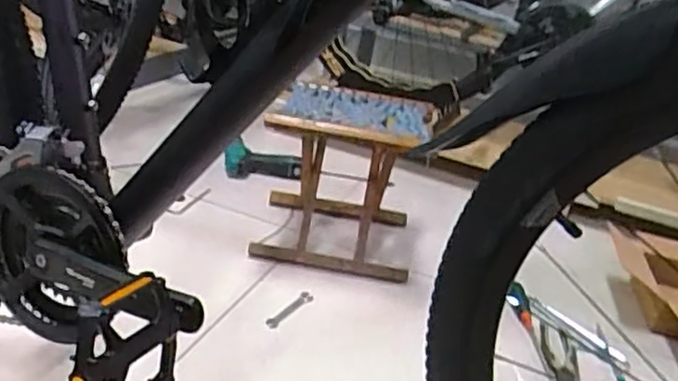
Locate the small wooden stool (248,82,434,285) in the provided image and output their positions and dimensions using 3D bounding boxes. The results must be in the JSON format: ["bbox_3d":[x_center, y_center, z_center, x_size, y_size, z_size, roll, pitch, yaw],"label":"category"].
[{"bbox_3d":[0.004,-0.030,1.290,0.296,0.286,0.265,9,25,-1],"label":"small wooden stool"}]

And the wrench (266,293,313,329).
[{"bbox_3d":[-0.084,0.208,1.120,0.026,0.008,0.116,21,30,26],"label":"wrench"}]

